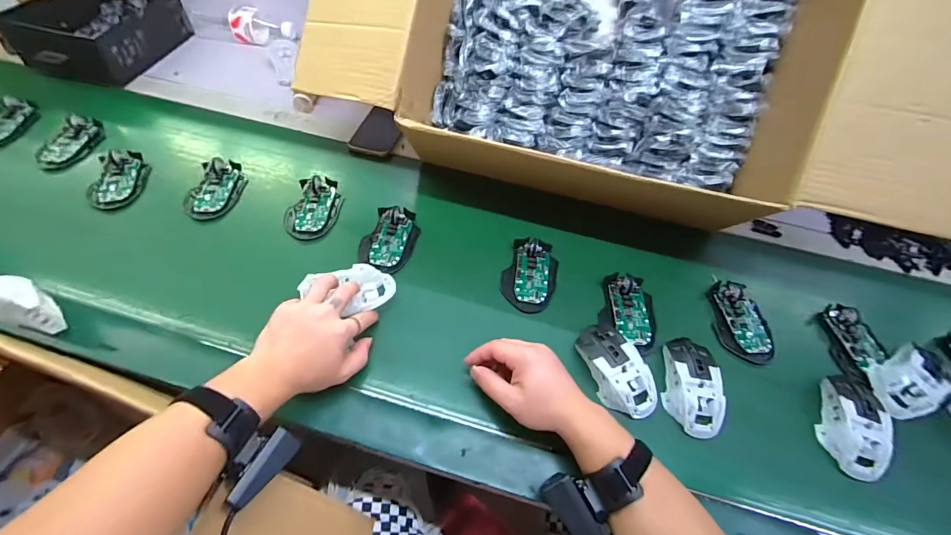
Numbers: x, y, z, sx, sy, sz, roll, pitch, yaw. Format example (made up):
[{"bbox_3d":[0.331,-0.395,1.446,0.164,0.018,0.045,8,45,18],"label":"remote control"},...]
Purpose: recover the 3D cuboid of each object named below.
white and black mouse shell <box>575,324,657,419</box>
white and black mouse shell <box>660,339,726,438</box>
[{"bbox_3d":[0.172,0.122,0.487,0.059,0.037,0.113,-14,58,-14],"label":"white and black mouse shell"},{"bbox_3d":[0.262,0.138,0.484,0.065,0.035,0.117,9,55,2],"label":"white and black mouse shell"}]

